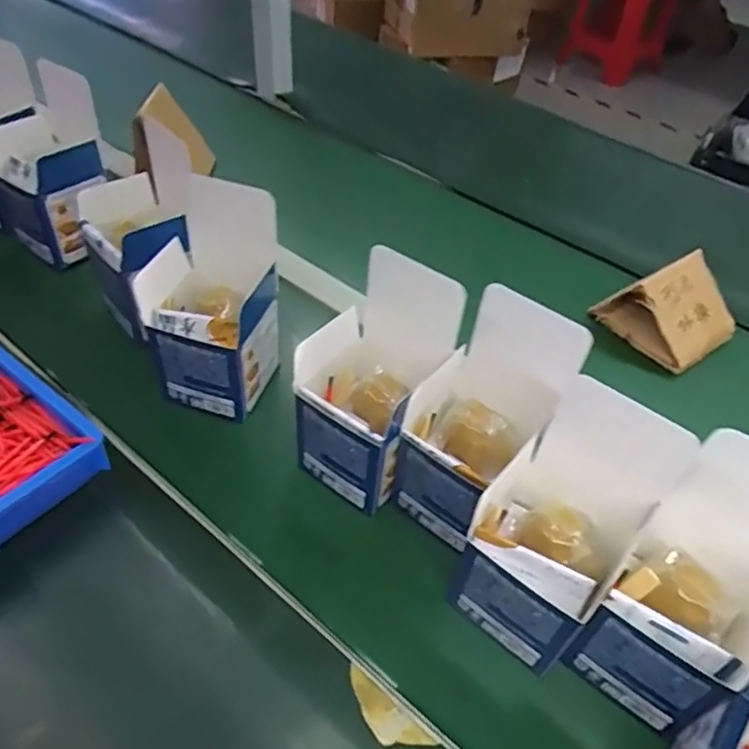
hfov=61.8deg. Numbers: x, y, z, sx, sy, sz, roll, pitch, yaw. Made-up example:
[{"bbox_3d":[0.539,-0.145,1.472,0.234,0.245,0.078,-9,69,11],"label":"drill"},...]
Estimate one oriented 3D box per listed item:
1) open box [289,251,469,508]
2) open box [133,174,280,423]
[{"bbox_3d":[-0.001,0.006,0.485,0.096,0.157,0.114,25,48,17],"label":"open box"},{"bbox_3d":[-0.139,-0.063,0.525,0.105,0.172,0.103,12,46,5],"label":"open box"}]

